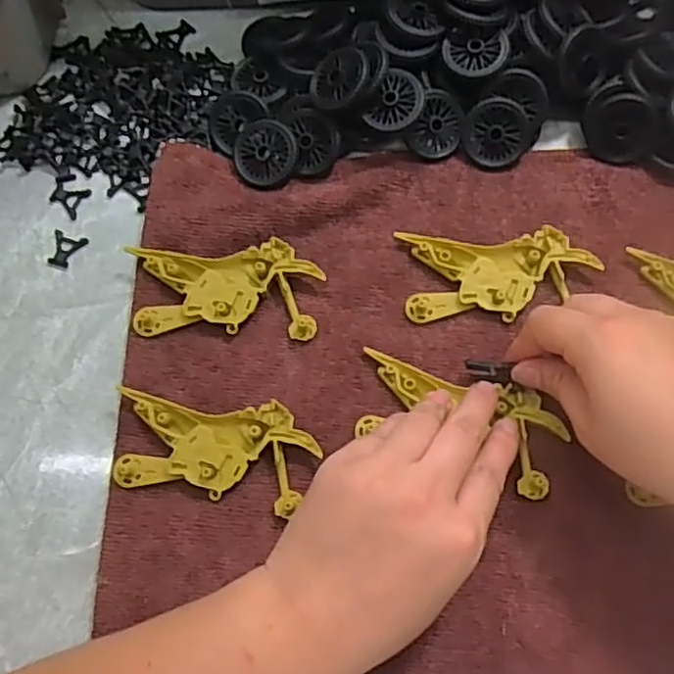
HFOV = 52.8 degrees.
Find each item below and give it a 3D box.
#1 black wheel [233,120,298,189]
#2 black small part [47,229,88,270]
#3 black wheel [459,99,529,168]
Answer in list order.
[{"bbox_3d":[-0.041,-0.105,0.390,0.037,0.004,0.037,0,91,8],"label":"black wheel"},{"bbox_3d":[-0.157,-0.050,0.390,0.020,0.004,0.021,18,74,8],"label":"black small part"},{"bbox_3d":[0.091,-0.115,0.386,0.037,0.010,0.037,14,110,7],"label":"black wheel"}]

